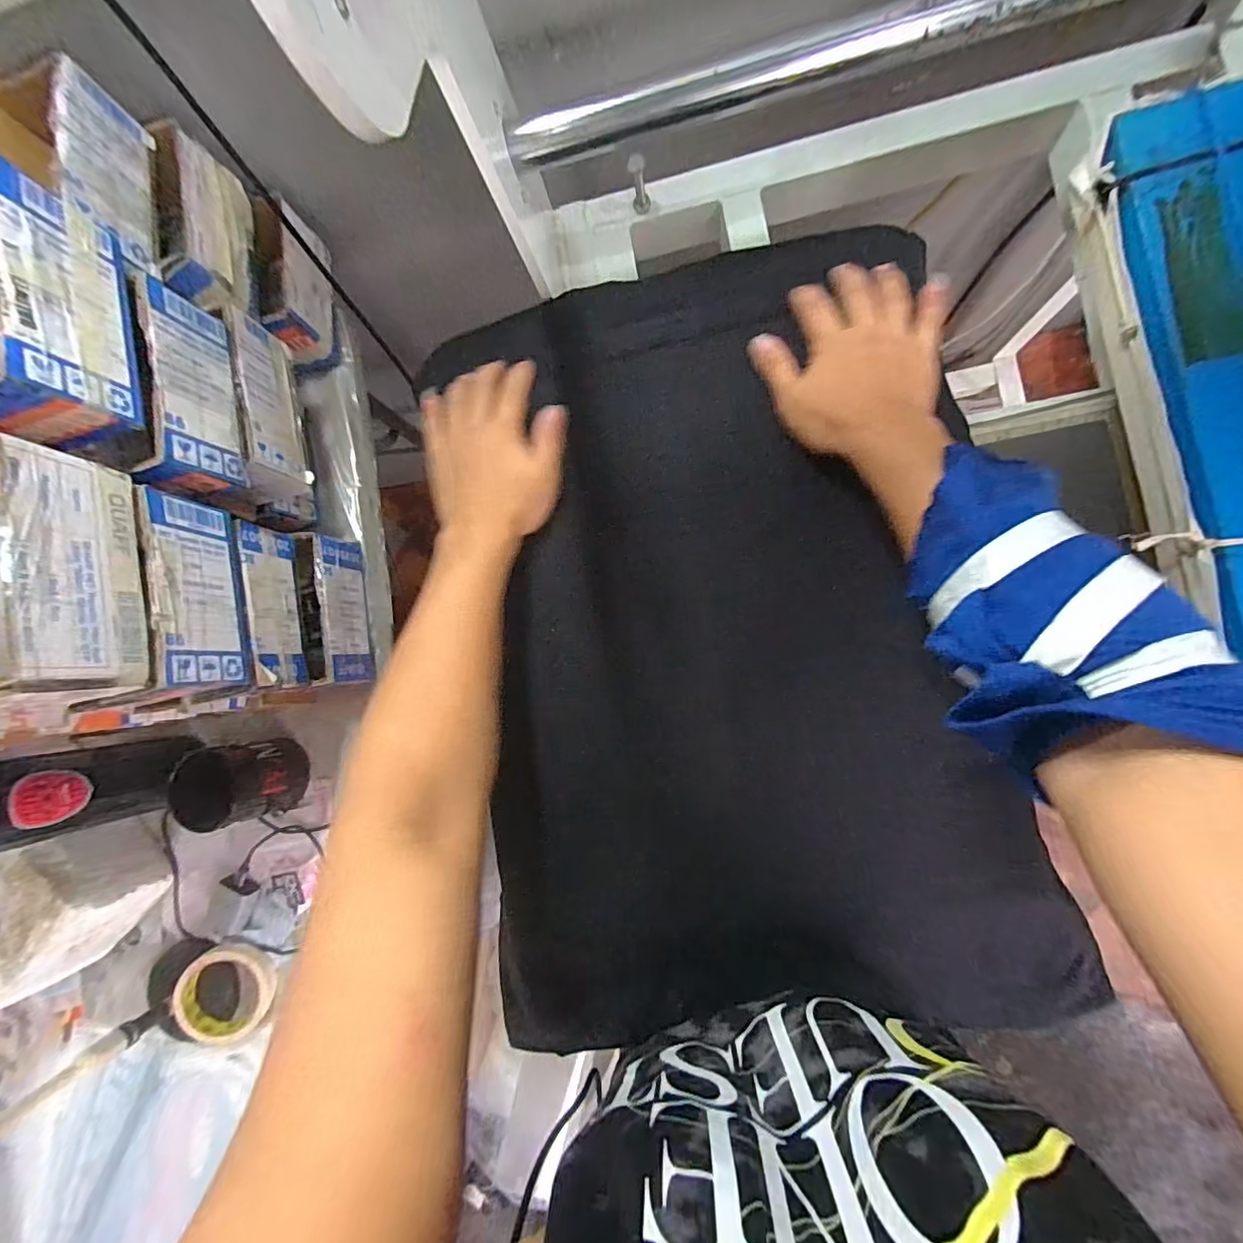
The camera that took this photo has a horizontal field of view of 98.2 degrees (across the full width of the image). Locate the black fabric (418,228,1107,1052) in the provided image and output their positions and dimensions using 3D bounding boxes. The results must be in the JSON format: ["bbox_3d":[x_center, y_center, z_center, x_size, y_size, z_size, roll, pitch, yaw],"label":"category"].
[{"bbox_3d":[0.064,0.008,0.427,0.407,0.050,0.586,-11,84,8],"label":"black fabric"}]

